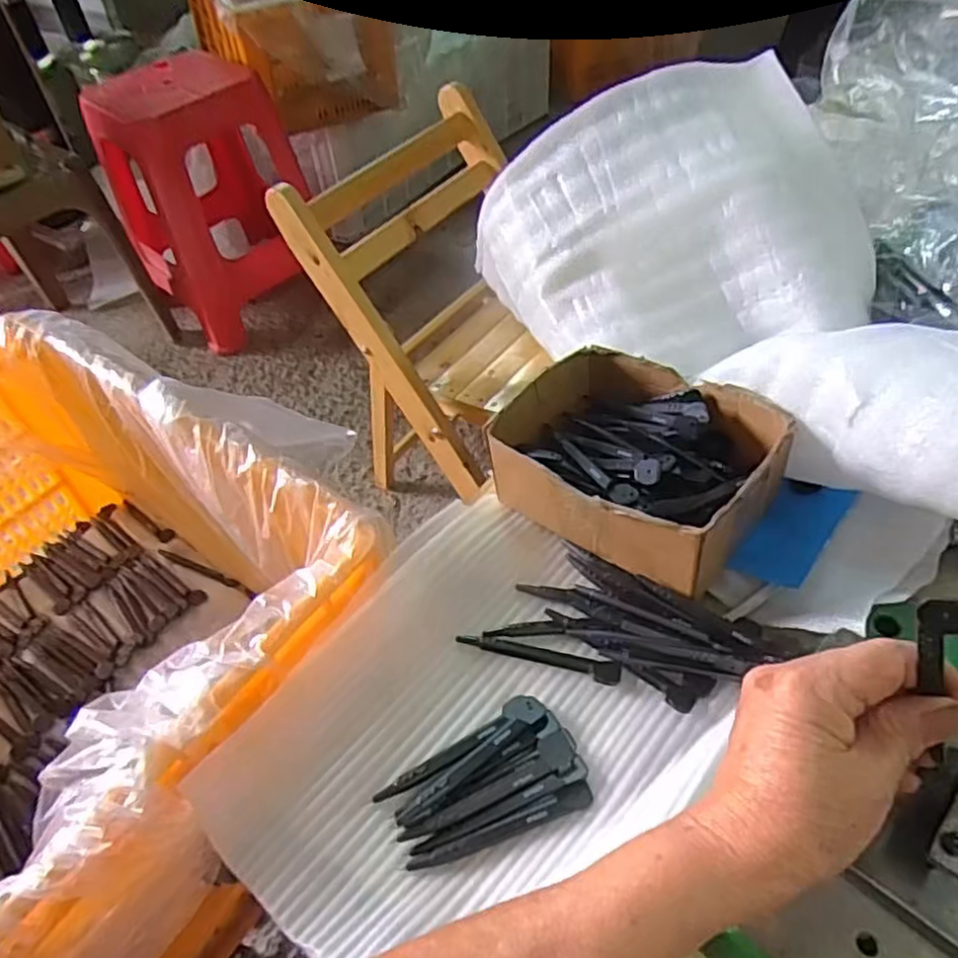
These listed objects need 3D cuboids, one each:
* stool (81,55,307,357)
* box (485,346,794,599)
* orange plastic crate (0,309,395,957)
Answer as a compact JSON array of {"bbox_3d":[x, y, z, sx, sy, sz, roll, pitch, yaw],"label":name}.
[{"bbox_3d":[-0.579,-0.605,1.554,0.362,0.483,0.371,-31,52,-21],"label":"stool"},{"bbox_3d":[0.104,-0.013,0.476,0.163,0.074,0.128,31,57,30],"label":"box"},{"bbox_3d":[-0.334,0.129,0.566,0.531,0.250,0.364,32,58,30],"label":"orange plastic crate"}]

